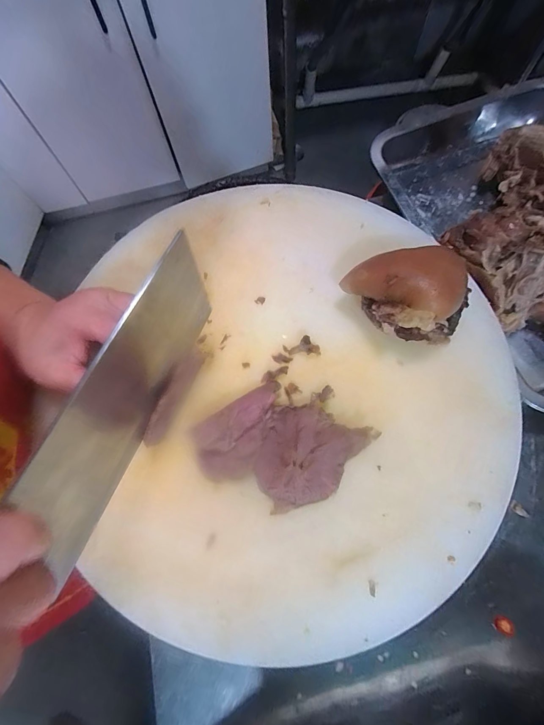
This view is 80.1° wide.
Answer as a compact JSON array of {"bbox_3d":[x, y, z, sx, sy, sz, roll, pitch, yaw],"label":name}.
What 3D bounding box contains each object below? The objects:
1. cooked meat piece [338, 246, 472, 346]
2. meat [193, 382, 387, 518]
[{"bbox_3d":[0.101,-0.051,0.247,0.093,0.061,0.057,11,71,5],"label":"cooked meat piece"},{"bbox_3d":[0.003,0.059,0.230,0.106,0.022,0.079,29,74,12],"label":"meat"}]

